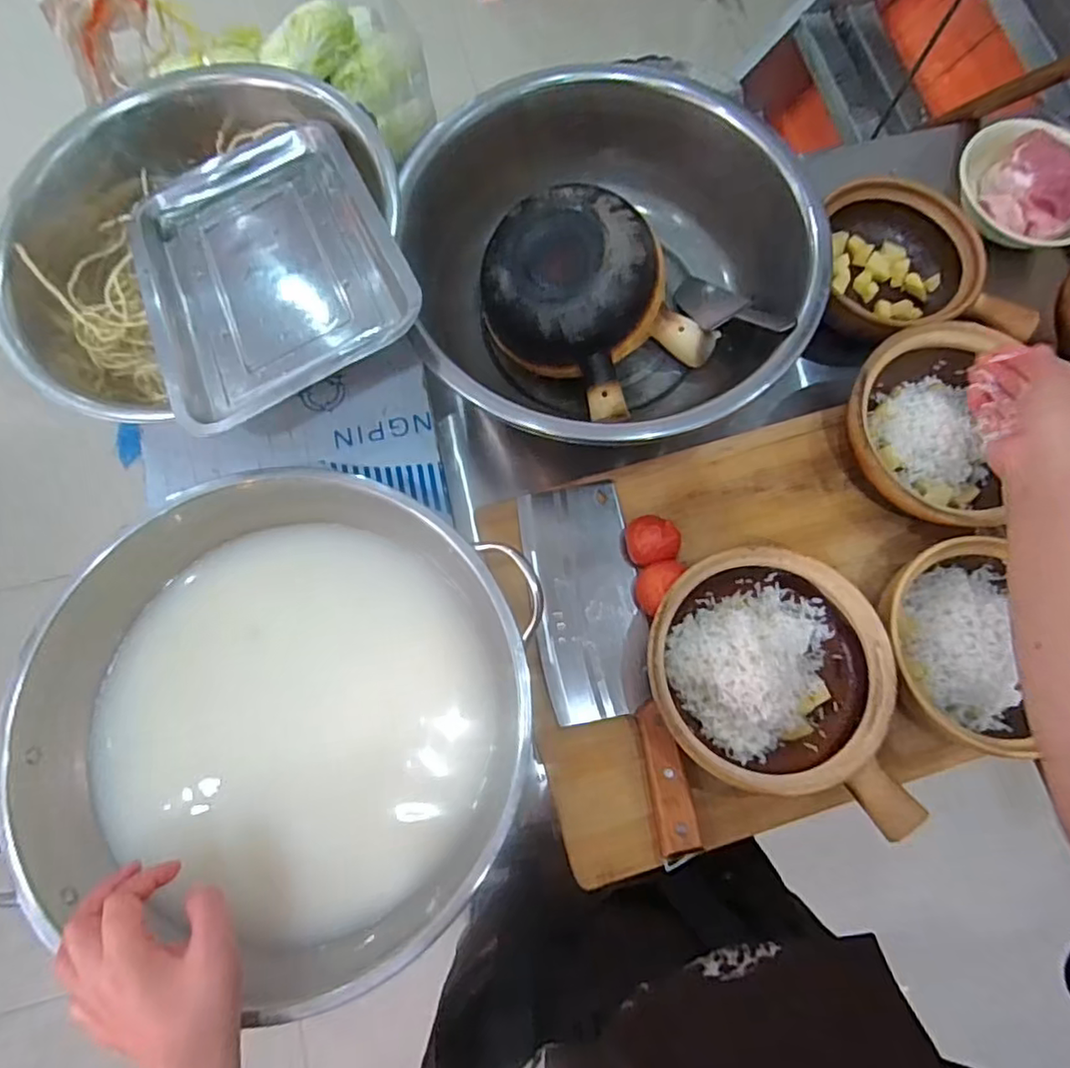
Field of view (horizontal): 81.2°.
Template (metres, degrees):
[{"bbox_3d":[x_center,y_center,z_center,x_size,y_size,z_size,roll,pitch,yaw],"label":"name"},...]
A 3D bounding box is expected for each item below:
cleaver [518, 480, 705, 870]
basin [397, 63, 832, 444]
[{"bbox_3d":[0.053,0.099,0.504,0.089,0.024,0.296,-9,74,-3],"label":"cleaver"},{"bbox_3d":[0.060,-0.237,0.577,0.352,0.123,0.333,0,74,0],"label":"basin"}]

